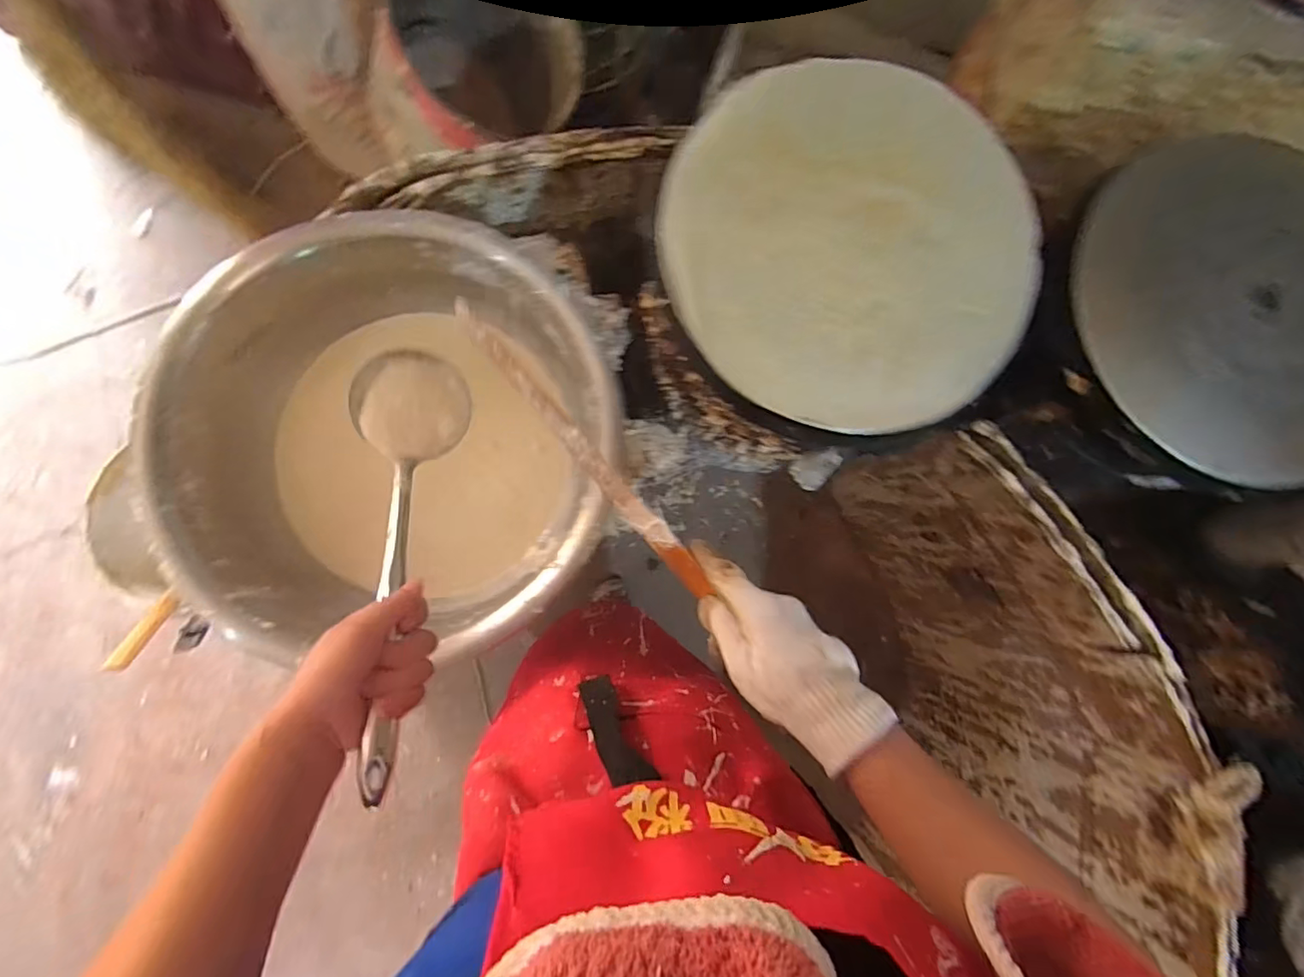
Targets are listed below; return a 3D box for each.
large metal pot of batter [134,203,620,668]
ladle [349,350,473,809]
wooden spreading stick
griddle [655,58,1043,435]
[{"bbox_3d":[-0.292,-0.071,0.675,0.478,0.187,0.460,1,83,-6],"label":"large metal pot of batter"},{"bbox_3d":[-0.196,0.046,0.423,0.087,0.063,0.333,-3,66,-6],"label":"ladle"},{"bbox_3d":[-0.063,-0.040,0.453,0.020,0.020,0.321,-40,80,-9],"label":"wooden spreading stick"},{"bbox_3d":[0.196,-0.232,0.535,0.376,0.054,0.325,20,81,-3],"label":"griddle"}]

